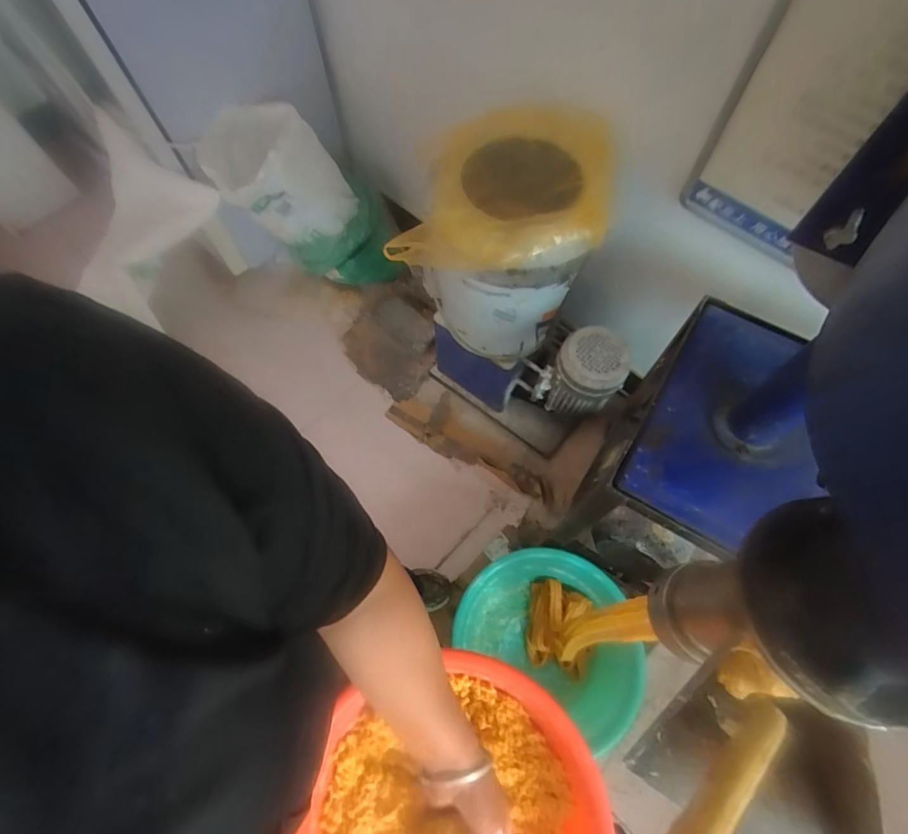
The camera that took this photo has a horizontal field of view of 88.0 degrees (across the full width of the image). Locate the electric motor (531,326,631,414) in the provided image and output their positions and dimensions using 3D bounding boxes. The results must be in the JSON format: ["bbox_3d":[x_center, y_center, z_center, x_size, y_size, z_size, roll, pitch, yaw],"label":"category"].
[{"bbox_3d":[0.338,-0.093,1.230,0.182,0.272,0.137,42,73,17],"label":"electric motor"}]

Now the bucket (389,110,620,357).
[{"bbox_3d":[0.091,-0.324,1.002,0.362,0.468,0.316,10,66,5],"label":"bucket"}]

